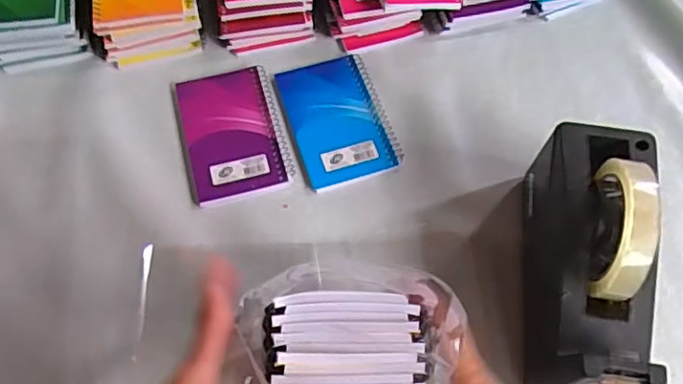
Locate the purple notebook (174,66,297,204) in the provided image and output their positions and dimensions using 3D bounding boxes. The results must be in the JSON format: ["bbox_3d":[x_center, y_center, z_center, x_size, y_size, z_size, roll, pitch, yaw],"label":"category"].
[{"bbox_3d":[-0.099,-0.057,0.566,0.087,0.007,0.132,-13,64,-10],"label":"purple notebook"}]

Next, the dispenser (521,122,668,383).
[{"bbox_3d":[0.186,0.050,0.456,0.076,0.126,0.201,10,63,2],"label":"dispenser"}]

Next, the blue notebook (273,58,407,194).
[{"bbox_3d":[-0.004,-0.070,0.578,0.087,0.005,0.131,-15,65,-11],"label":"blue notebook"}]

